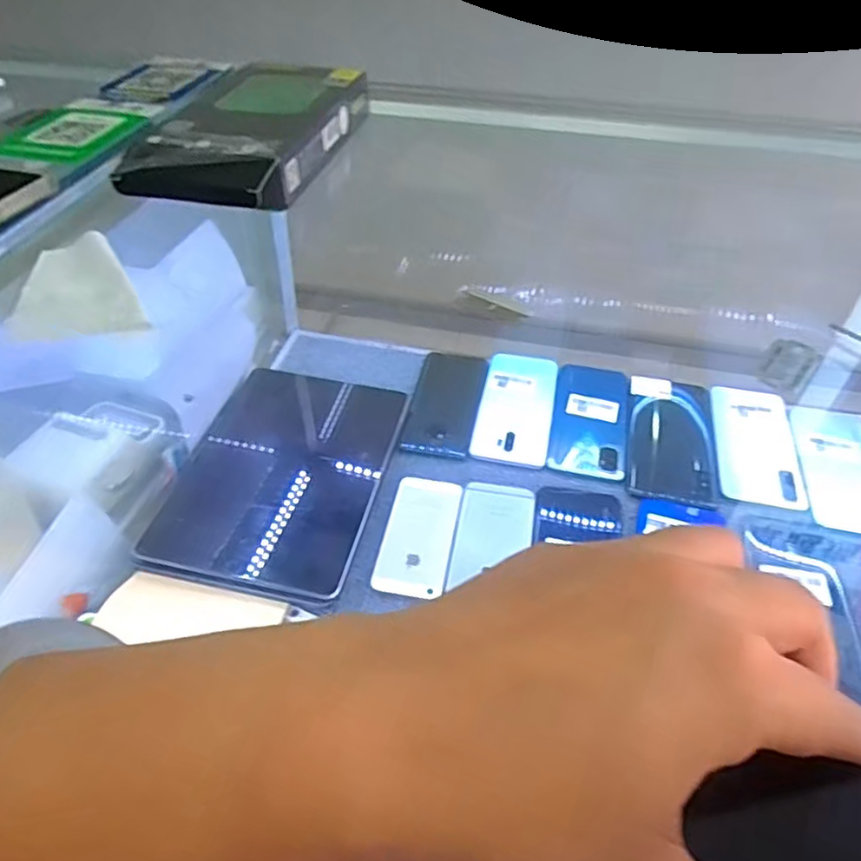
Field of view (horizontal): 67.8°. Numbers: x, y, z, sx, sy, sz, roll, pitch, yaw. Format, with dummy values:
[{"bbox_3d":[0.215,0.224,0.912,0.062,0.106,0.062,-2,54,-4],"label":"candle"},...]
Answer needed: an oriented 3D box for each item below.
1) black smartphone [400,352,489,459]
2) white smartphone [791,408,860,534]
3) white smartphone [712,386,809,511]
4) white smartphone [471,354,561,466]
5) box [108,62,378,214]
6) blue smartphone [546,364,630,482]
[{"bbox_3d":[0.018,-0.033,0.680,0.069,0.009,0.163,7,45,7],"label":"black smartphone"},{"bbox_3d":[0.398,0.028,0.617,0.073,0.015,0.165,9,45,9],"label":"white smartphone"},{"bbox_3d":[0.325,0.007,0.638,0.076,0.010,0.163,10,46,10],"label":"white smartphone"},{"bbox_3d":[0.092,-0.027,0.678,0.075,0.006,0.165,10,45,9],"label":"white smartphone"},{"bbox_3d":[-0.116,-0.210,0.442,0.096,0.041,0.204,12,46,12],"label":"box"},{"bbox_3d":[0.167,-0.017,0.663,0.075,0.014,0.169,10,45,10],"label":"blue smartphone"}]

